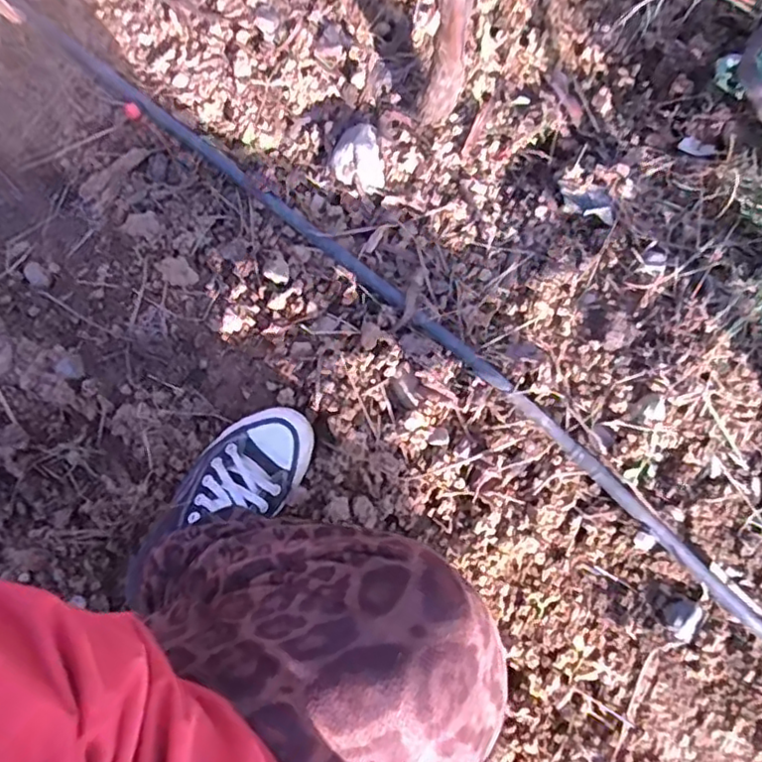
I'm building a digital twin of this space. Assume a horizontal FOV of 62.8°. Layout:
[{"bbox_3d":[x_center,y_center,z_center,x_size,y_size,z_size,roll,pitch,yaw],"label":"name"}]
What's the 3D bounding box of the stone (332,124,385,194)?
[{"bbox_3d":[-0.026,-0.248,0.689,0.054,0.027,0.075,-2,78,-1],"label":"stone"}]

